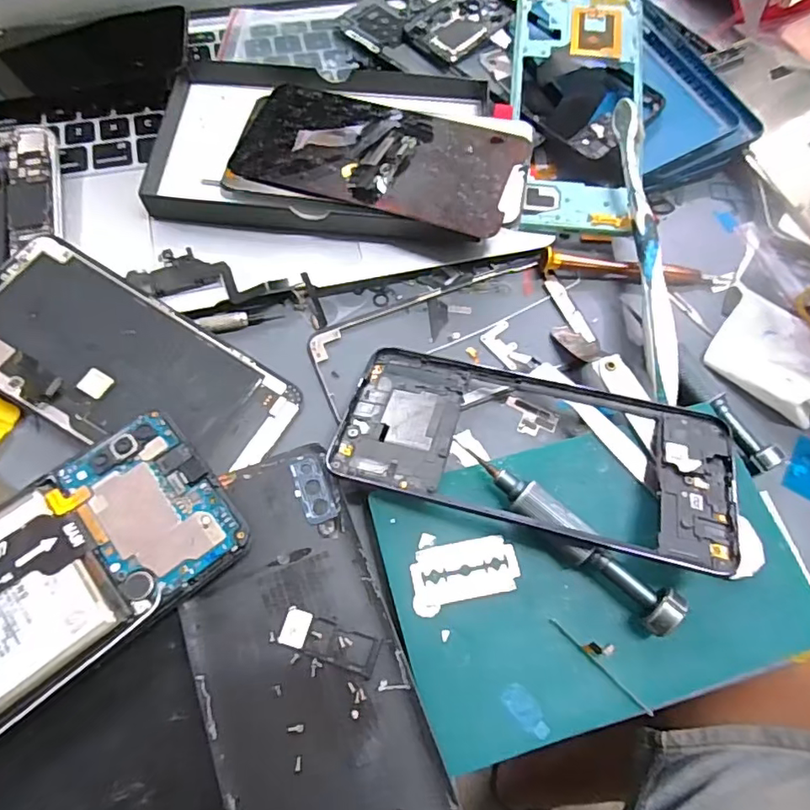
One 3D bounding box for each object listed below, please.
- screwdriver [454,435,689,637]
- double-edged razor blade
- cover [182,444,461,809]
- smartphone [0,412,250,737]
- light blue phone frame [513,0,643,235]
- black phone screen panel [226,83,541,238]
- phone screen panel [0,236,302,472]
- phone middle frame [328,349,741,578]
[{"bbox_3d":[0.062,0.050,0.222,0.102,0.015,0.016,41,71,16],"label":"screwdriver"},{"bbox_3d":[0.024,0.066,0.221,0.042,0.004,0.022,-10,66,-5],"label":"double-edged razor blade"},{"bbox_3d":[-0.038,0.095,0.205,0.072,0.005,0.156,-19,67,-9],"label":"cover"},{"bbox_3d":[-0.139,0.071,0.195,0.156,0.006,0.072,-36,74,-18],"label":"smartphone"},{"bbox_3d":[0.100,-0.172,0.321,0.073,0.013,0.163,4,76,3],"label":"light blue phone frame"},{"bbox_3d":[-0.015,-0.135,0.289,0.147,0.010,0.068,18,69,9],"label":"black phone screen panel"},{"bbox_3d":[-0.129,-0.018,0.253,0.149,0.008,0.069,31,67,1],"label":"phone screen panel"},{"bbox_3d":[0.054,0.018,0.238,0.163,0.006,0.074,13,54,11],"label":"phone middle frame"}]

